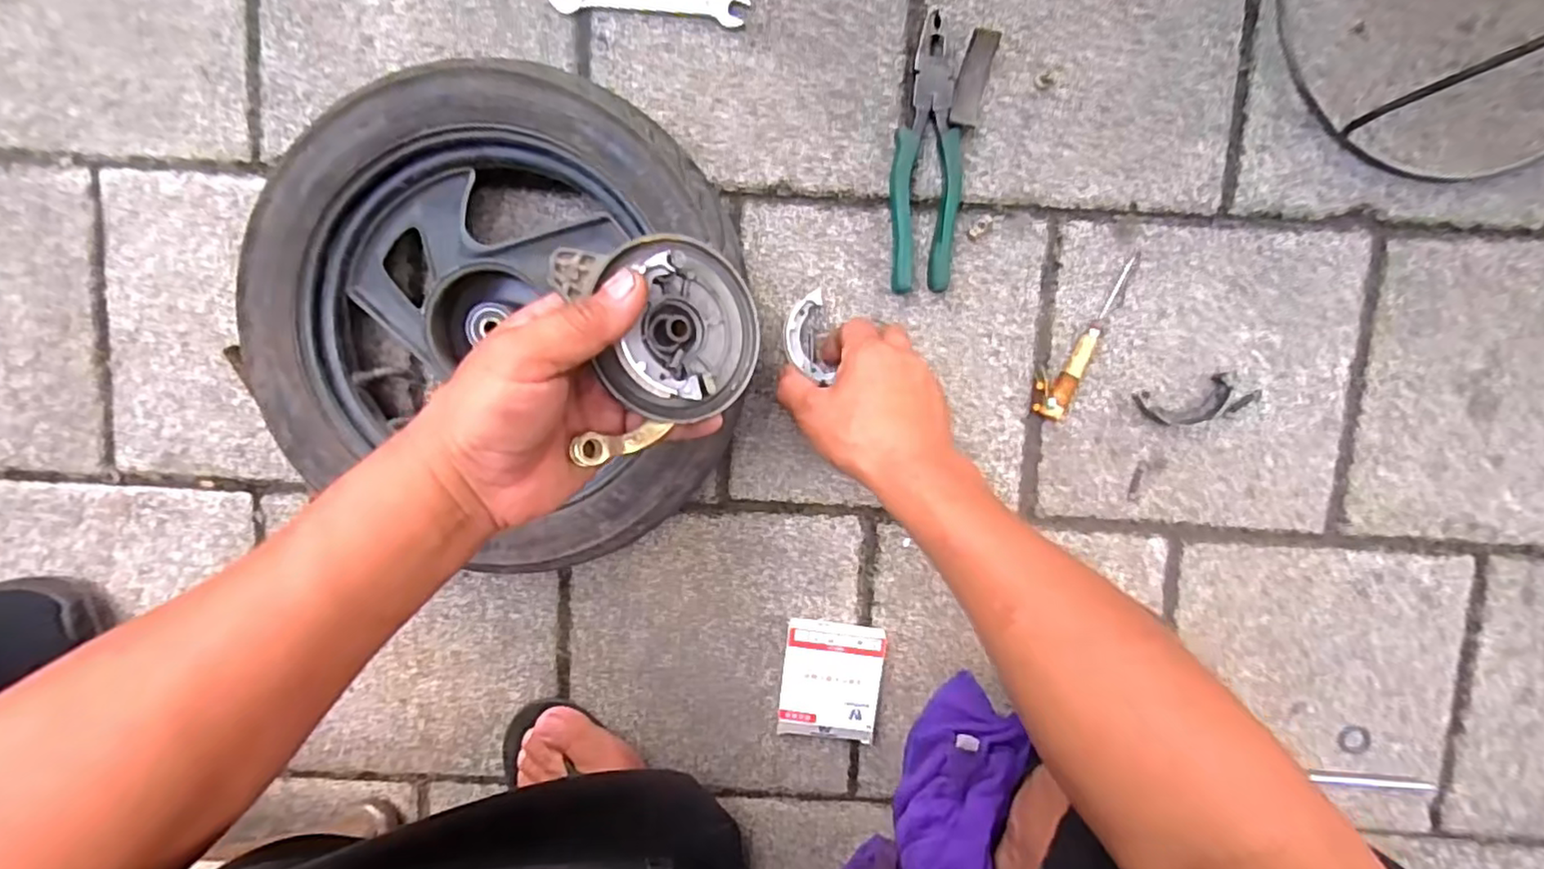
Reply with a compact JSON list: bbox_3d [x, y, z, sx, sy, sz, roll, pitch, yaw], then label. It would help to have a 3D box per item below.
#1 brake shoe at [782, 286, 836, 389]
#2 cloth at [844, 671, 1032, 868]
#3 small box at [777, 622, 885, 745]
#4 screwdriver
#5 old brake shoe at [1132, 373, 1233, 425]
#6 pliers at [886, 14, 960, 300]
[{"bbox_3d":[0.026,-0.075,0.502,0.033,0.018,0.068,-6,100,0],"label":"brake shoe"},{"bbox_3d":[0.131,0.344,0.532,0.129,0.085,0.270,6,96,-1],"label":"cloth"},{"bbox_3d":[0.049,0.202,0.539,0.079,0.025,0.096,7,96,-2],"label":"small box"},{"bbox_3d":[0.251,-0.075,0.517,0.021,0.014,0.136,23,95,-3],"label":"screwdriver"},{"bbox_3d":[0.326,-0.024,0.515,0.071,0.021,0.032,-14,96,1],"label":"old brake shoe"},{"bbox_3d":[0.116,-0.207,0.493,0.051,0.017,0.192,-2,96,-1],"label":"pliers"}]

